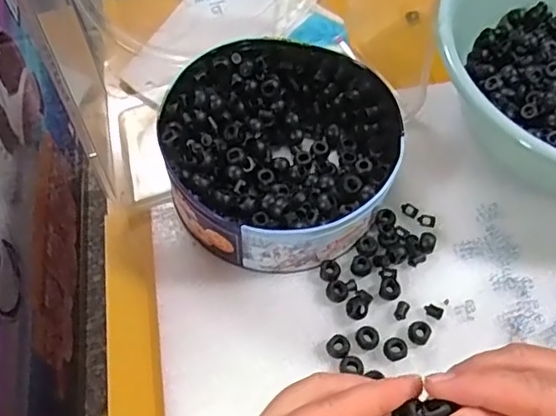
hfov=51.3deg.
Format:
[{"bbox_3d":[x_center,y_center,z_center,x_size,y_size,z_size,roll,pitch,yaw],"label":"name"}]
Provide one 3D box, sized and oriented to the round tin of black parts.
[{"bbox_3d":[0.004,-0.047,0.479,0.181,0.075,0.186,0,59,1],"label":"round tin of black parts"}]

